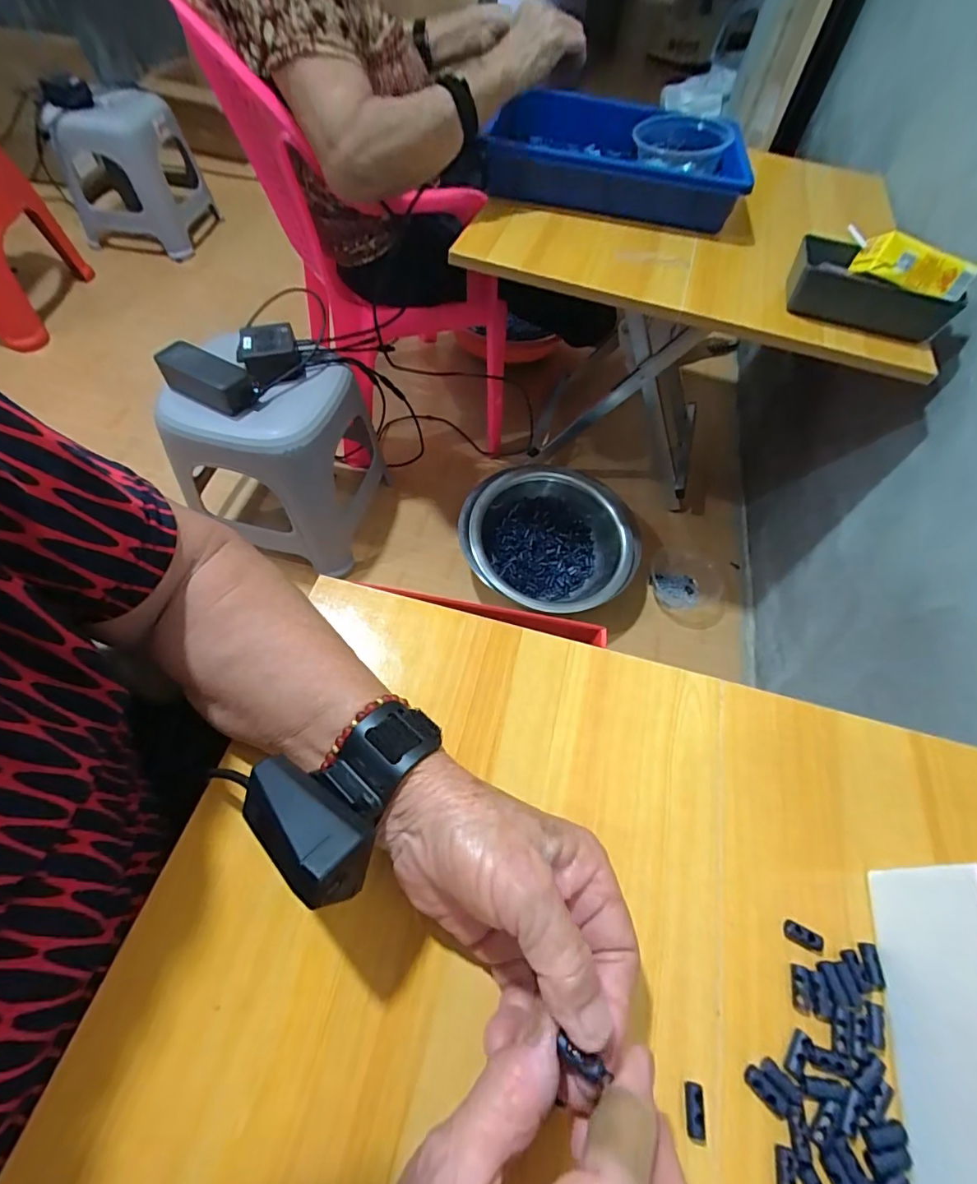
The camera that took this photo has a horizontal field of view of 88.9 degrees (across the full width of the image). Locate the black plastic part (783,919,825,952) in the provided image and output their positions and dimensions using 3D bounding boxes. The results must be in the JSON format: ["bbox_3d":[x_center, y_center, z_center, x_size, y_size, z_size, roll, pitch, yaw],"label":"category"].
[{"bbox_3d":[0.171,0.187,0.270,0.019,0.004,0.009,23,60,10],"label":"black plastic part"}]

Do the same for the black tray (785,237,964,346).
[{"bbox_3d":[0.454,-0.358,0.596,0.174,0.061,0.077,16,59,6],"label":"black tray"}]

